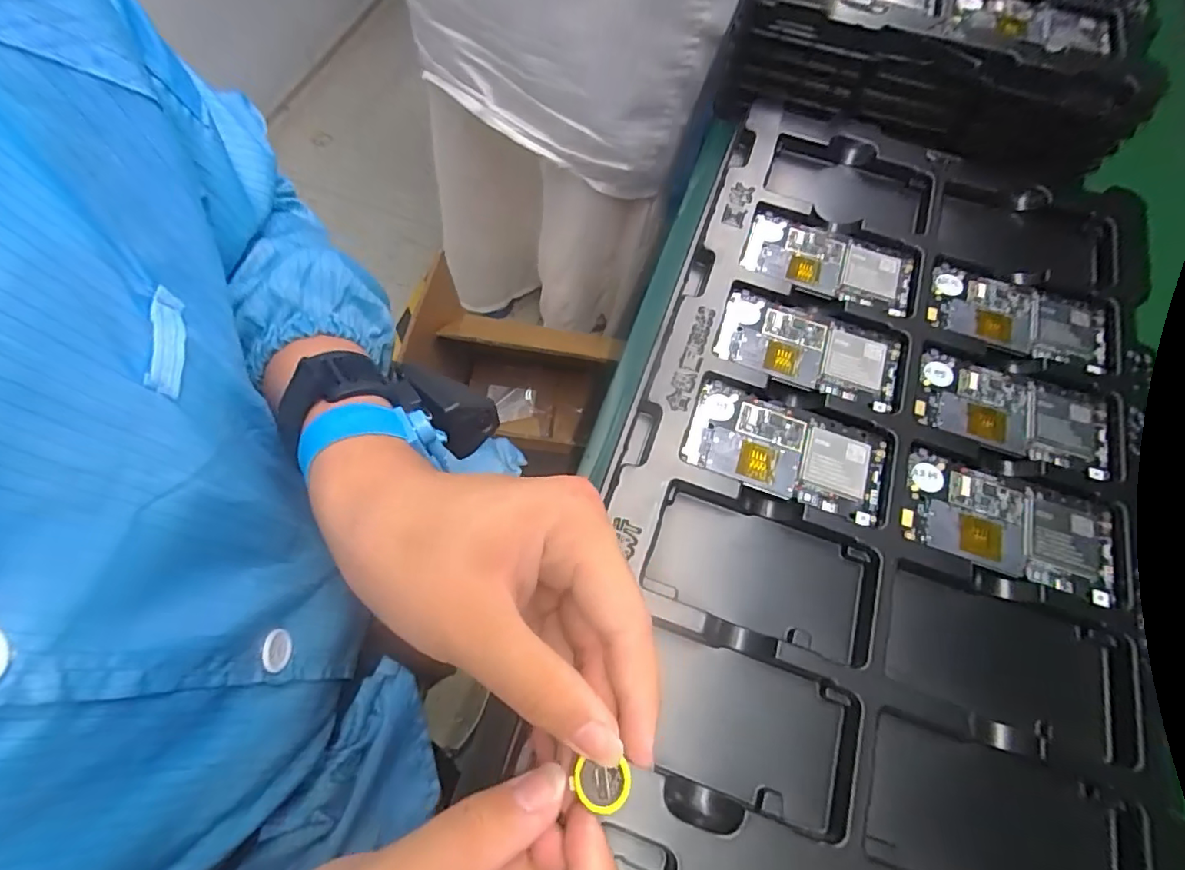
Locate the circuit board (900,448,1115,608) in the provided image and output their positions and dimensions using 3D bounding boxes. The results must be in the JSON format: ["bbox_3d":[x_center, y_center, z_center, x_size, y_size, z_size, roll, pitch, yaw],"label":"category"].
[{"bbox_3d":[0.260,0.057,0.337,0.123,0.006,0.064,21,65,7],"label":"circuit board"}]

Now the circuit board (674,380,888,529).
[{"bbox_3d":[0.126,0.010,0.352,0.126,0.008,0.065,20,65,6],"label":"circuit board"}]

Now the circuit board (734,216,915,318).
[{"bbox_3d":[0.184,-0.135,0.418,0.128,0.005,0.065,18,65,5],"label":"circuit board"}]

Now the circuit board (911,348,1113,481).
[{"bbox_3d":[0.290,-0.016,0.374,0.123,0.007,0.063,20,65,6],"label":"circuit board"}]

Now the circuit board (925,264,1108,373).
[{"bbox_3d":[0.318,-0.088,0.403,0.126,0.005,0.065,18,65,5],"label":"circuit board"}]

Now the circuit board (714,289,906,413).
[{"bbox_3d":[0.156,-0.062,0.386,0.127,0.005,0.065,20,65,6],"label":"circuit board"}]

